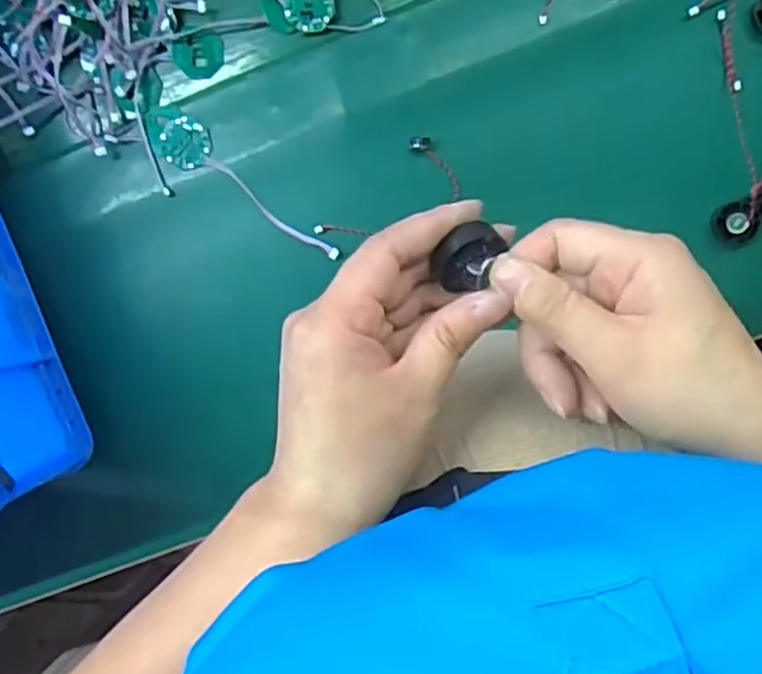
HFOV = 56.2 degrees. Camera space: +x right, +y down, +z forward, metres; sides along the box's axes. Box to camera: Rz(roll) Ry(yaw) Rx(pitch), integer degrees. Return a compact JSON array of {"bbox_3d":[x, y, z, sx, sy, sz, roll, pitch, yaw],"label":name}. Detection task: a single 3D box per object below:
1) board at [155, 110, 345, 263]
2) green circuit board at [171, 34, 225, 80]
[{"bbox_3d":[-0.095,-0.103,0.506,0.154,0.004,0.034,39,96,-1],"label":"board"},{"bbox_3d":[-0.129,-0.200,0.508,0.036,0.004,0.029,-22,109,0],"label":"green circuit board"}]

